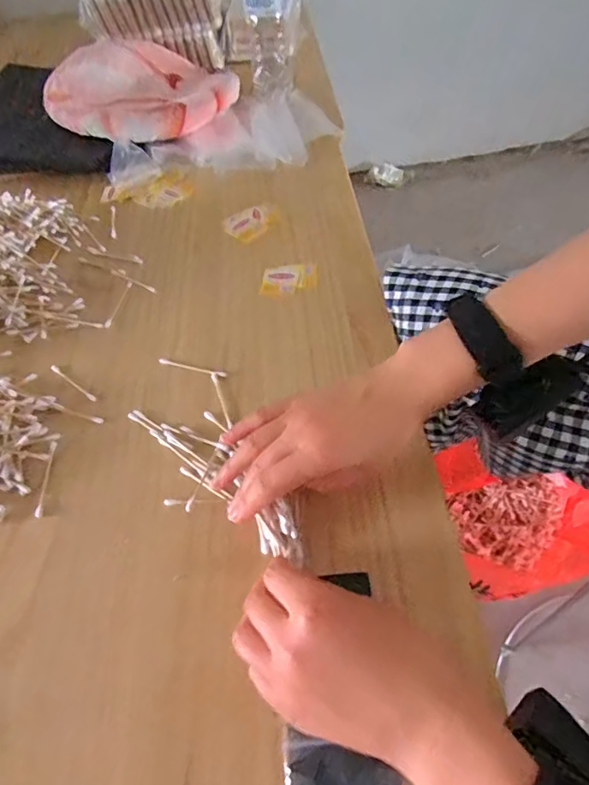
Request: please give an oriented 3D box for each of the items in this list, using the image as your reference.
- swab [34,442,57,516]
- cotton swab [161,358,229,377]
[{"bbox_3d":[-0.205,0.070,0.430,0.006,0.004,0.070,-7,51,1],"label":"swab"},{"bbox_3d":[-0.097,-0.023,0.495,0.073,0.005,0.007,14,54,16],"label":"cotton swab"}]

